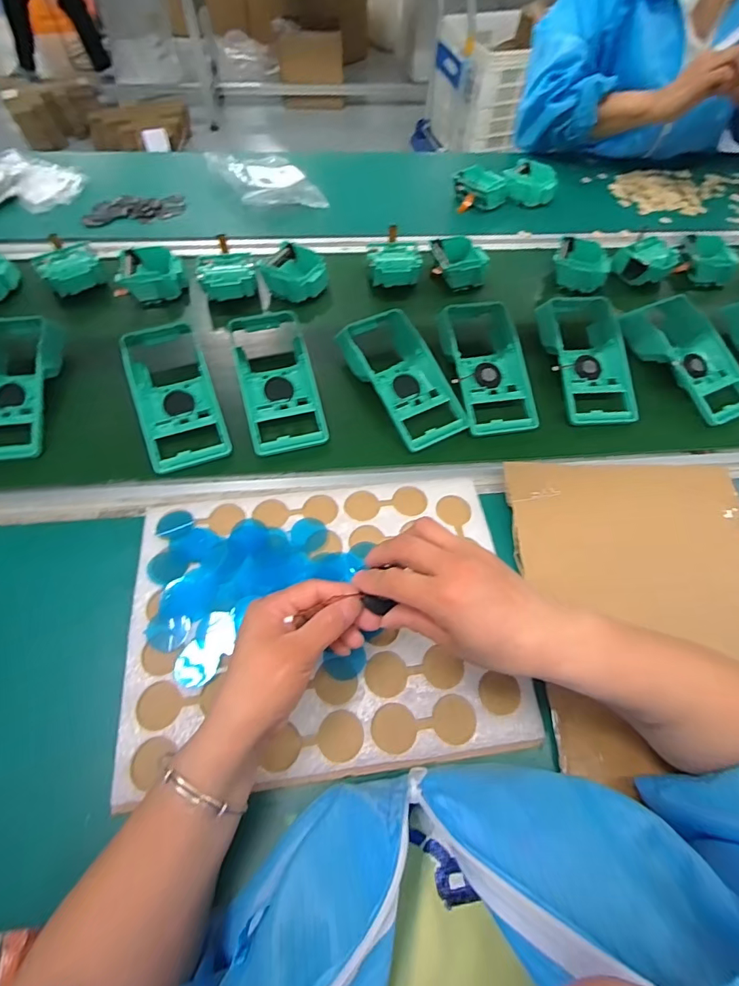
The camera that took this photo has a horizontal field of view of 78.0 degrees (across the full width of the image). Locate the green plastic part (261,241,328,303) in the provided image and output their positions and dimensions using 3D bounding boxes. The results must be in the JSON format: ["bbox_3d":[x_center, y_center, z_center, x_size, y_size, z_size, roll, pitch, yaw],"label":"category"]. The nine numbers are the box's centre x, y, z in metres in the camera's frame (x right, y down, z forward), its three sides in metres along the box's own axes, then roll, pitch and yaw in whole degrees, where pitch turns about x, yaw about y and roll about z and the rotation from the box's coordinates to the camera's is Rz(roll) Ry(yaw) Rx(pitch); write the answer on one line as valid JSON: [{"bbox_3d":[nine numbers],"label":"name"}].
[{"bbox_3d":[-0.100,-0.306,0.638,0.082,0.032,0.071,26,63,12],"label":"green plastic part"}]

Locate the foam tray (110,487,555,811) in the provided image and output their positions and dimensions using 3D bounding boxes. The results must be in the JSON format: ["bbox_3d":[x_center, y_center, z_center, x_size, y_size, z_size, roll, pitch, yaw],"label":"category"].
[{"bbox_3d":[-0.038,0.107,0.392,0.319,0.013,0.235,-5,61,-5],"label":"foam tray"}]

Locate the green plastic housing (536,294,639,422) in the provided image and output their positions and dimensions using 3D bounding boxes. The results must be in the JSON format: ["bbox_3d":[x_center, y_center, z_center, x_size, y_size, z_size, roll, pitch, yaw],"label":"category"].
[{"bbox_3d":[0.268,-0.169,0.566,0.086,0.049,0.190,-4,61,-5],"label":"green plastic housing"}]

